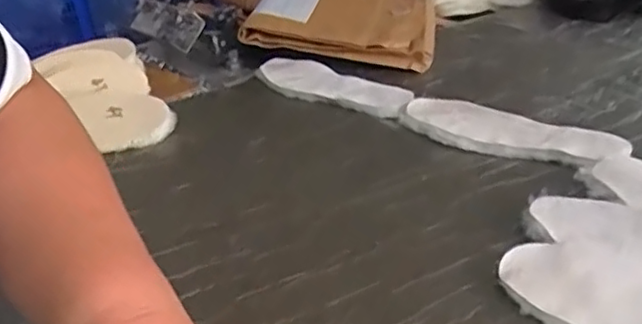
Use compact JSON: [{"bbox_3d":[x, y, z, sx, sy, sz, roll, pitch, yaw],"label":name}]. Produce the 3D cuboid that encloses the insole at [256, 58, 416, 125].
[{"bbox_3d":[0.018,-0.109,0.924,0.253,0.016,0.080,20,48,36],"label":"insole"}]

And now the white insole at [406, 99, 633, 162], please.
[{"bbox_3d":[0.224,-0.036,0.770,0.257,0.027,0.086,13,32,33],"label":"white insole"}]

